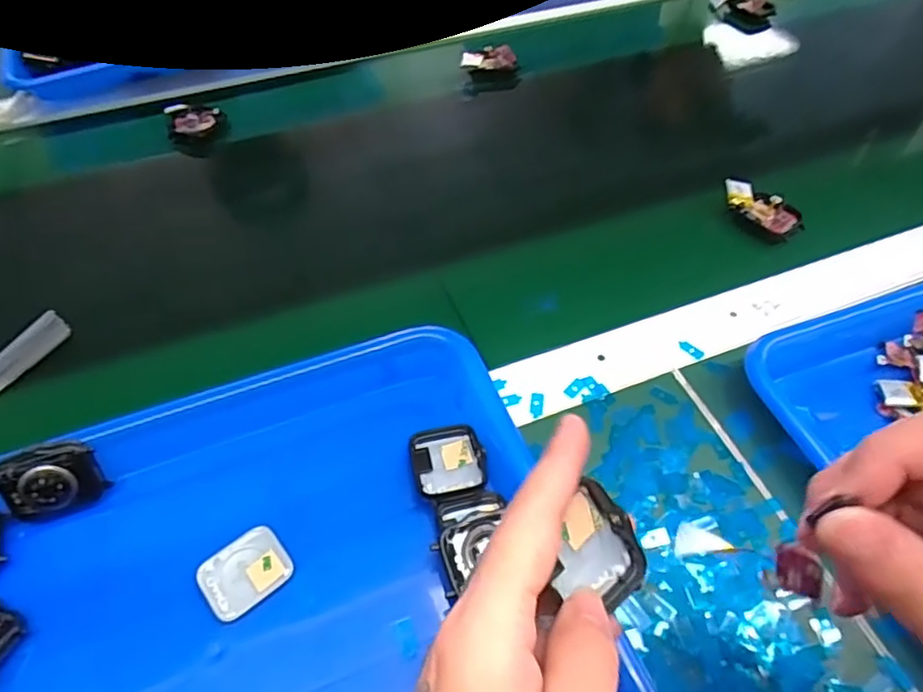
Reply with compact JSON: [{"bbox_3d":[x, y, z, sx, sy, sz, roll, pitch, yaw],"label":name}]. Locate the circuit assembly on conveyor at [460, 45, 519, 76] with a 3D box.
[{"bbox_3d":[0.025,-0.275,0.603,0.053,0.025,0.025,-9,54,-7],"label":"circuit assembly on conveyor"}]

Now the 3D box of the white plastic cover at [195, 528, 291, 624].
[{"bbox_3d":[-0.104,0.108,0.296,0.040,0.006,0.032,-33,61,-27],"label":"white plastic cover"}]

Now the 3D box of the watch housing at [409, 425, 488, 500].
[{"bbox_3d":[-0.007,0.062,0.327,0.037,0.010,0.041,-6,52,-10],"label":"watch housing"}]

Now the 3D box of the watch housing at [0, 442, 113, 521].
[{"bbox_3d":[-0.202,0.067,0.305,0.042,0.036,0.013,-15,11,-23],"label":"watch housing"}]

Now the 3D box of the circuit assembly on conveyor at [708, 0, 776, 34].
[{"bbox_3d":[0.312,-0.367,0.675,0.038,0.030,0.073,-31,59,-21],"label":"circuit assembly on conveyor"}]

